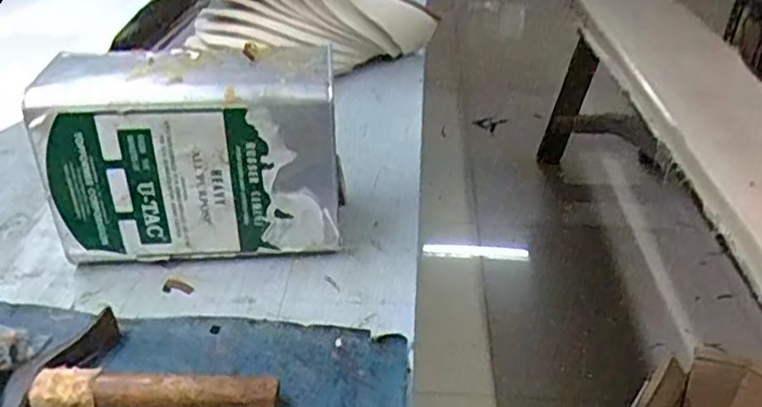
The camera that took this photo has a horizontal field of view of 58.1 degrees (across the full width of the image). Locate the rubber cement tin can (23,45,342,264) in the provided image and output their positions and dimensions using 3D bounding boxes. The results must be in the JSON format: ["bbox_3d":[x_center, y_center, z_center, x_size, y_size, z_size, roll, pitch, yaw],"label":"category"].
[{"bbox_3d":[-0.151,-0.034,0.571,0.224,0.172,0.089,-1,34,-3],"label":"rubber cement tin can"}]

